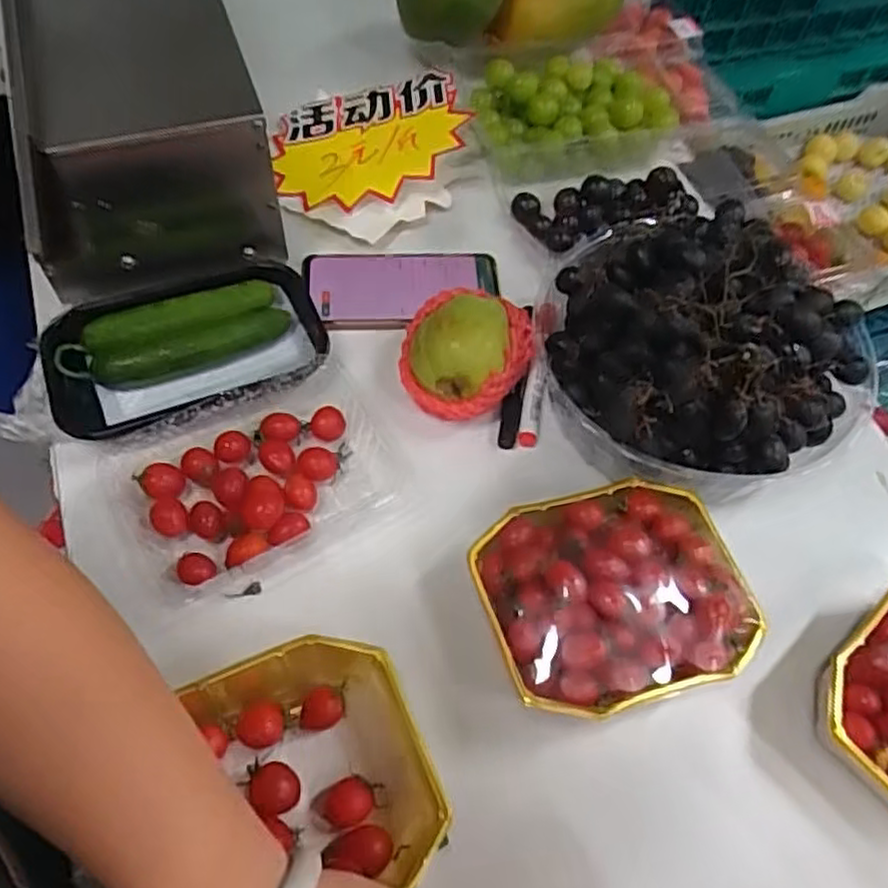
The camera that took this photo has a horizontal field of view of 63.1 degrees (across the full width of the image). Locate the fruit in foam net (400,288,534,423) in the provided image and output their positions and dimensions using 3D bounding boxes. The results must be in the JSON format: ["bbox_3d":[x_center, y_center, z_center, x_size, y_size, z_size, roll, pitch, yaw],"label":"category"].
[{"bbox_3d":[0.017,-0.073,0.533,0.092,0.073,0.099,2,59,-3],"label":"fruit in foam net"}]

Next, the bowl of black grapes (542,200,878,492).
[{"bbox_3d":[0.184,-0.069,0.515,0.192,0.139,0.198,2,59,-3],"label":"bowl of black grapes"}]

